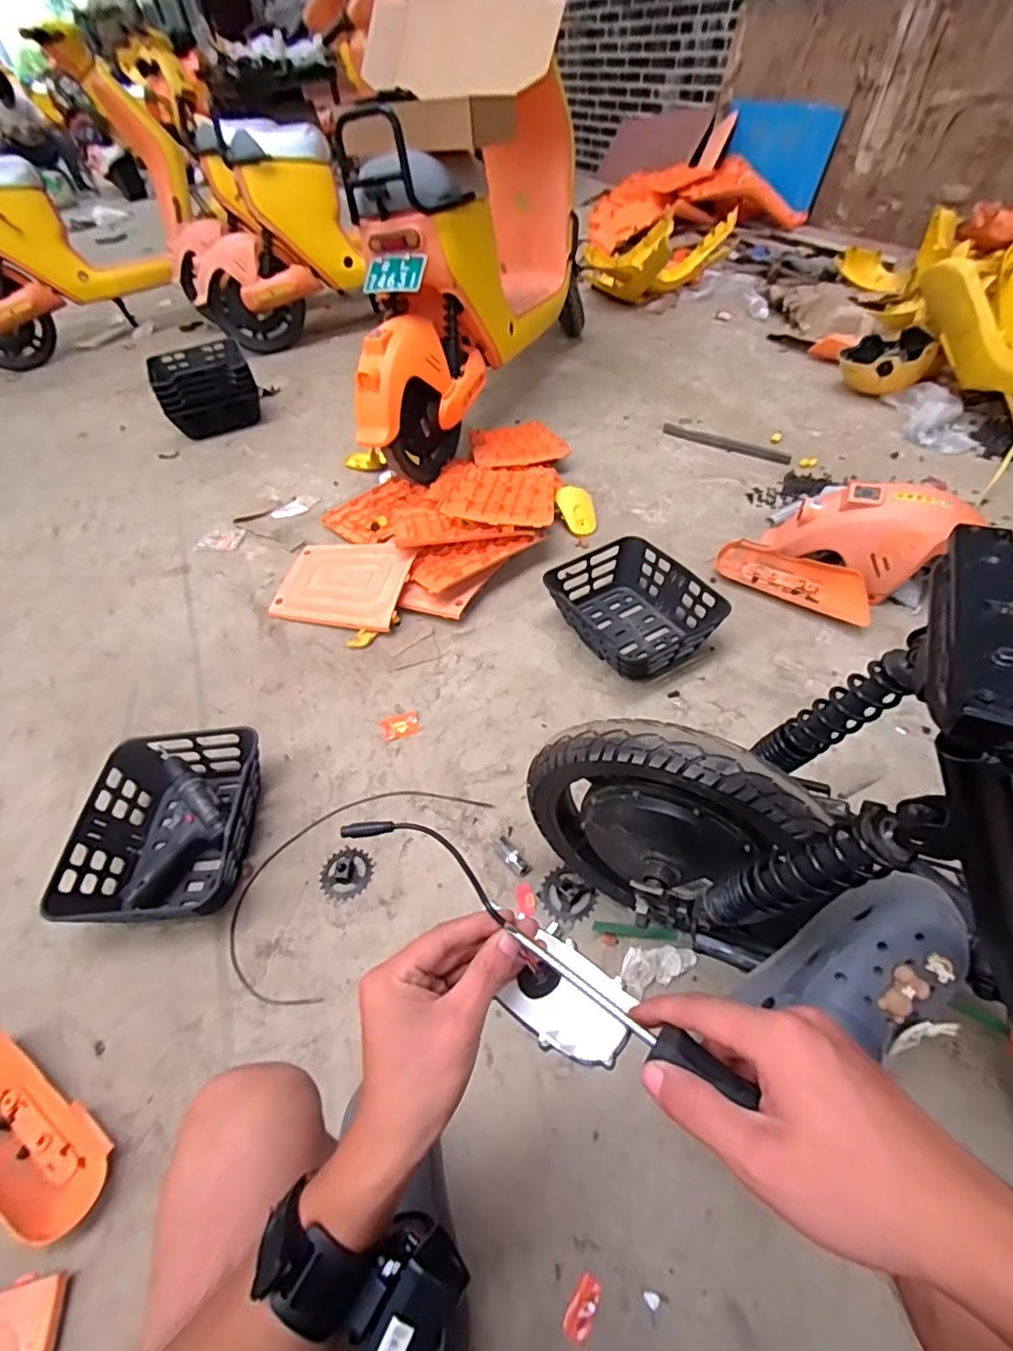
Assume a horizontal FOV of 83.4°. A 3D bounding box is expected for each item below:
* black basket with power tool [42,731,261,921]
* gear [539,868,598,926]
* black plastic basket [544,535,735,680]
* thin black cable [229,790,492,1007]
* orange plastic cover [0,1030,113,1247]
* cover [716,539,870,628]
[{"bbox_3d":[-0.558,0.251,0.973,0.273,0.119,0.328,-6,49,0],"label":"black basket with power tool"},{"bbox_3d":[0.093,0.342,0.876,0.087,0.014,0.076,28,58,26],"label":"gear"},{"bbox_3d":[0.266,-0.143,1.212,0.272,0.115,0.326,-33,54,-20],"label":"black plastic basket"},{"bbox_3d":[-0.261,0.313,0.945,0.243,0.010,0.435,29,59,26],"label":"thin black cable"},{"bbox_3d":[-0.642,0.584,0.735,0.320,0.072,0.115,20,55,21],"label":"orange plastic cover"},{"bbox_3d":[0.644,-0.217,1.274,0.334,0.104,0.050,32,18,27],"label":"cover"}]

